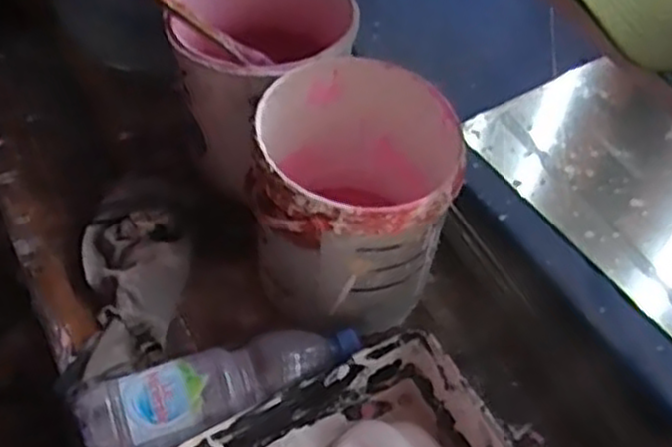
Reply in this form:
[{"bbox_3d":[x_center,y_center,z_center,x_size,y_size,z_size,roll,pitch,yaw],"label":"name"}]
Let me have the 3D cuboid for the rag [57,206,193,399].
[{"bbox_3d":[-0.195,0.066,0.716,0.110,0.045,0.180,-3,53,-5],"label":"rag"}]

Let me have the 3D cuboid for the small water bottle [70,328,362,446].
[{"bbox_3d":[-0.095,0.135,0.640,0.234,0.056,0.061,-19,56,-16],"label":"small water bottle"}]

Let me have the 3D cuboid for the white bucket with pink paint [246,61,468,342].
[{"bbox_3d":[0.013,-0.026,0.696,0.176,0.171,0.182,0,53,-2],"label":"white bucket with pink paint"}]

